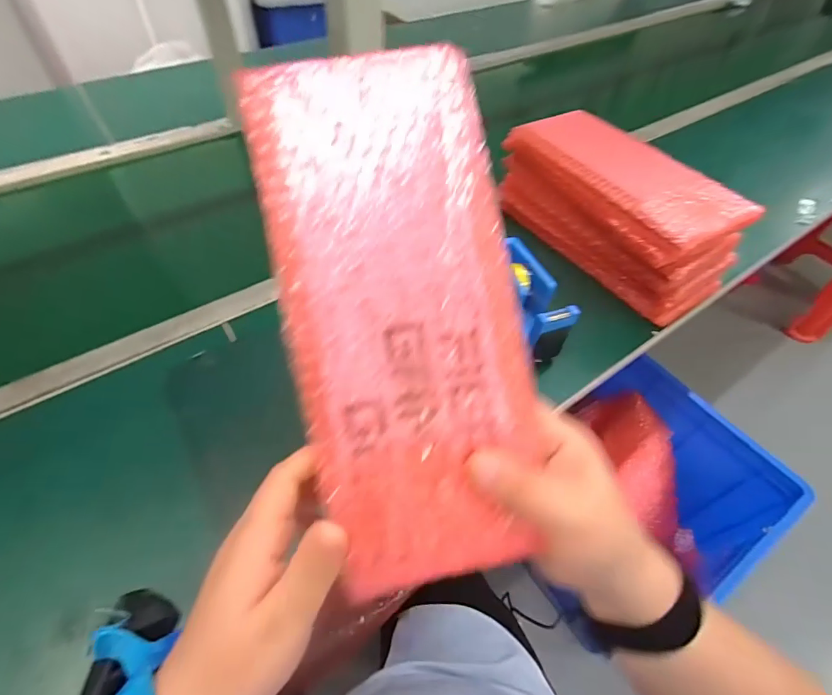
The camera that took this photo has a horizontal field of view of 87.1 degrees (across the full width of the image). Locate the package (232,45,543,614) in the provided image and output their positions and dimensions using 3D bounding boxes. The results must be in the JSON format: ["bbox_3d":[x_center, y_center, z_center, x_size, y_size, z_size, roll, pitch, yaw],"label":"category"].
[{"bbox_3d":[-0.006,-0.019,0.233,0.122,0.011,0.276,-9,88,-10],"label":"package"}]

